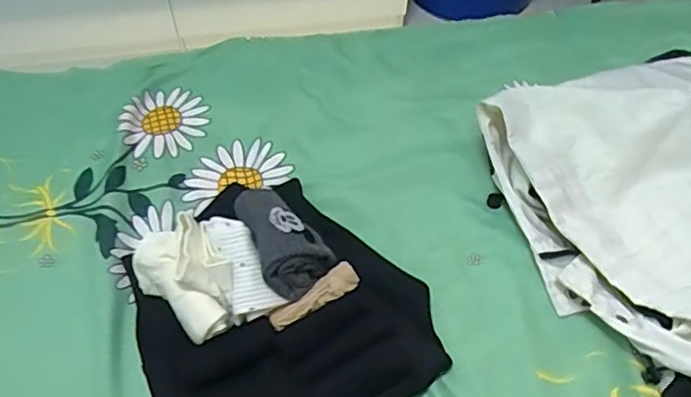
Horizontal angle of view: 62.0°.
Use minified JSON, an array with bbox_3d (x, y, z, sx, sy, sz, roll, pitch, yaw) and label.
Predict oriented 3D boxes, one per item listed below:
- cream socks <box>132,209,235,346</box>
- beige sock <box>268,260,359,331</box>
[{"bbox_3d":[-0.126,0.065,0.460,0.062,0.047,0.089,-32,61,-21],"label":"cream socks"},{"bbox_3d":[-0.025,0.080,0.463,0.078,0.018,0.025,-32,60,-7],"label":"beige sock"}]

